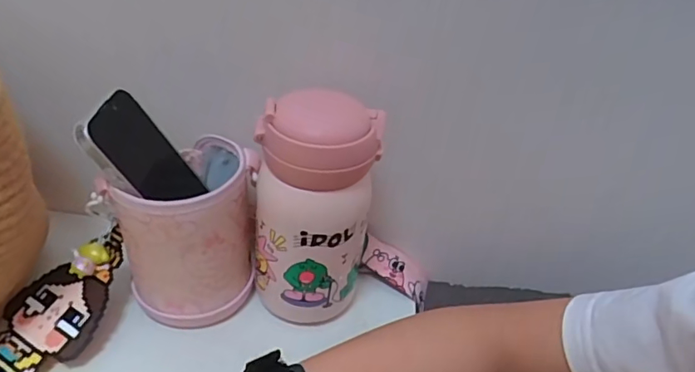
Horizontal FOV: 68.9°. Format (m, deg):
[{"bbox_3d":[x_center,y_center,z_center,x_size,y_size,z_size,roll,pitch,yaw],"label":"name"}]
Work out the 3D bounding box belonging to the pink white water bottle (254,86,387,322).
[{"bbox_3d":[-0.025,0.021,0.377,0.078,0.169,0.062,12,36,6],"label":"pink white water bottle"}]

